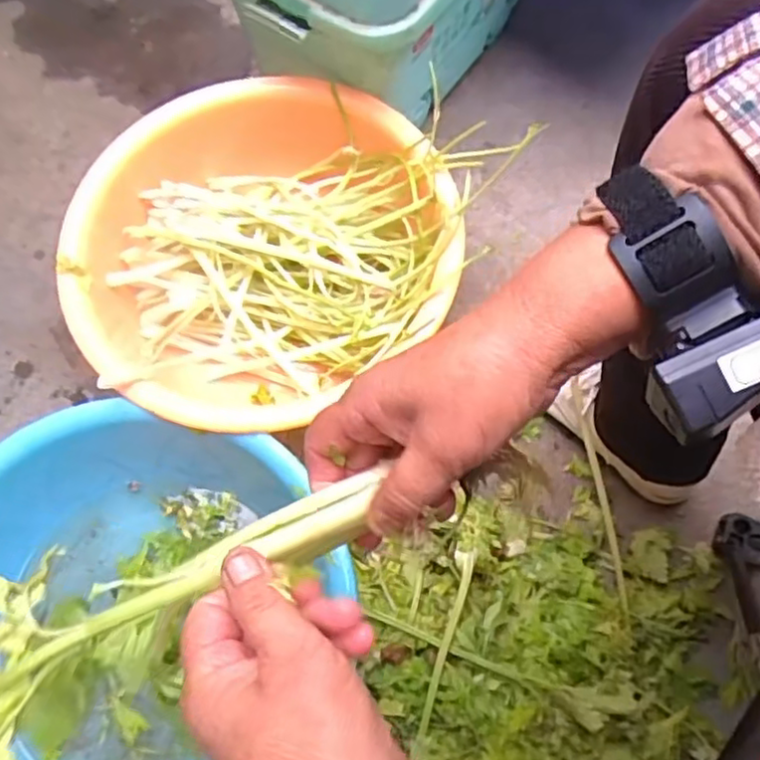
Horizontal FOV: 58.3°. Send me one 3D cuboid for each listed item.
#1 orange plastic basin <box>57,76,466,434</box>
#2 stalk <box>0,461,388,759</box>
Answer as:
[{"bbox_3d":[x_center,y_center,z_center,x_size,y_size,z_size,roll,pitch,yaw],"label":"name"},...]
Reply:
[{"bbox_3d":[-0.123,-0.122,0.708,0.359,0.143,0.367,0,69,0],"label":"orange plastic basin"},{"bbox_3d":[-0.115,0.106,0.308,0.244,0.029,0.083,-26,71,-8],"label":"stalk"}]

